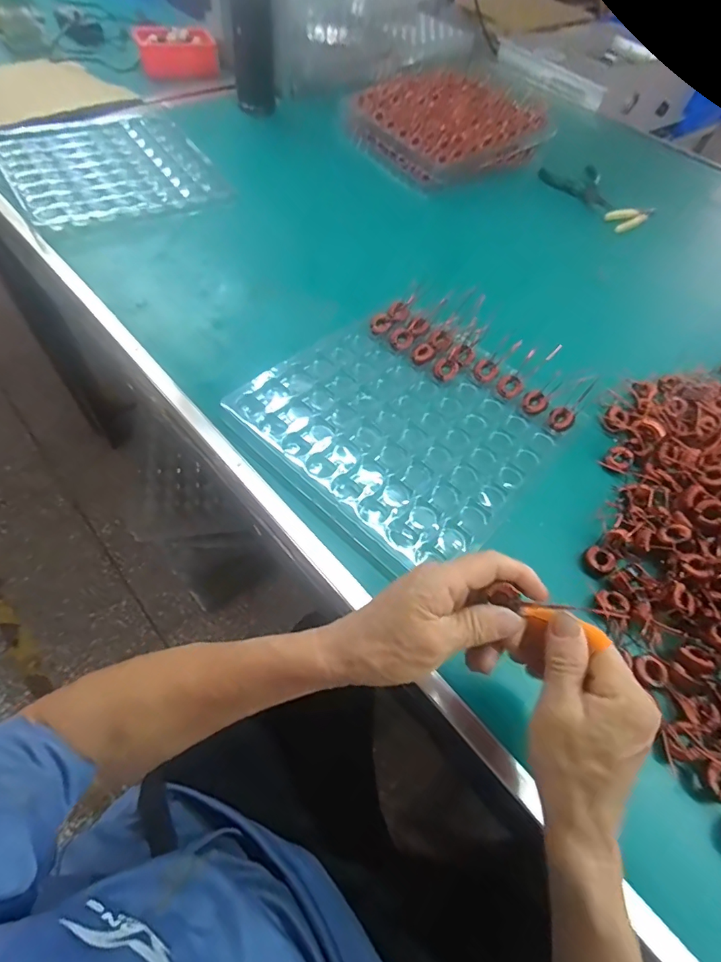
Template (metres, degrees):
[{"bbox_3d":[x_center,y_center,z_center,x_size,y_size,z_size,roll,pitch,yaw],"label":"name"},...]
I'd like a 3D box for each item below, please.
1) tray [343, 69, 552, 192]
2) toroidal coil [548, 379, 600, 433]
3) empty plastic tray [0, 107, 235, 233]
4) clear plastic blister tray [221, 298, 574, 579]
[{"bbox_3d":[0.162,-0.669,0.861,0.306,0.067,0.281,-30,66,-23],"label":"tray"},{"bbox_3d":[0.231,-0.084,0.508,0.025,0.006,0.067,35,100,23],"label":"toroidal coil"},{"bbox_3d":[-0.391,-0.496,0.720,0.282,0.027,0.310,-26,64,-21],"label":"empty plastic tray"},{"bbox_3d":[0.046,-0.064,0.495,0.272,0.018,0.270,39,61,17],"label":"clear plastic blister tray"}]

